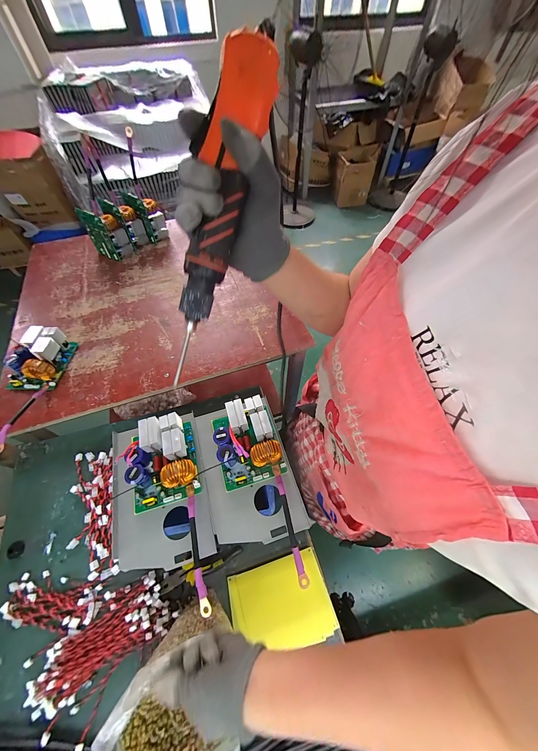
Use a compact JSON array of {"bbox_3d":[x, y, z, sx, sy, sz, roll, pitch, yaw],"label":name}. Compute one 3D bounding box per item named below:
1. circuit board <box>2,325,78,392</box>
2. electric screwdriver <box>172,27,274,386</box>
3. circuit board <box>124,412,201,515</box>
[{"bbox_3d":[-0.584,-0.044,0.657,0.115,0.077,0.148,1,58,1],"label":"circuit board"},{"bbox_3d":[-0.043,-0.142,0.247,0.046,0.038,0.287,20,105,12],"label":"electric screwdriver"},{"bbox_3d":[-0.206,0.157,0.497,0.123,0.069,0.151,-16,59,-9],"label":"circuit board"}]

